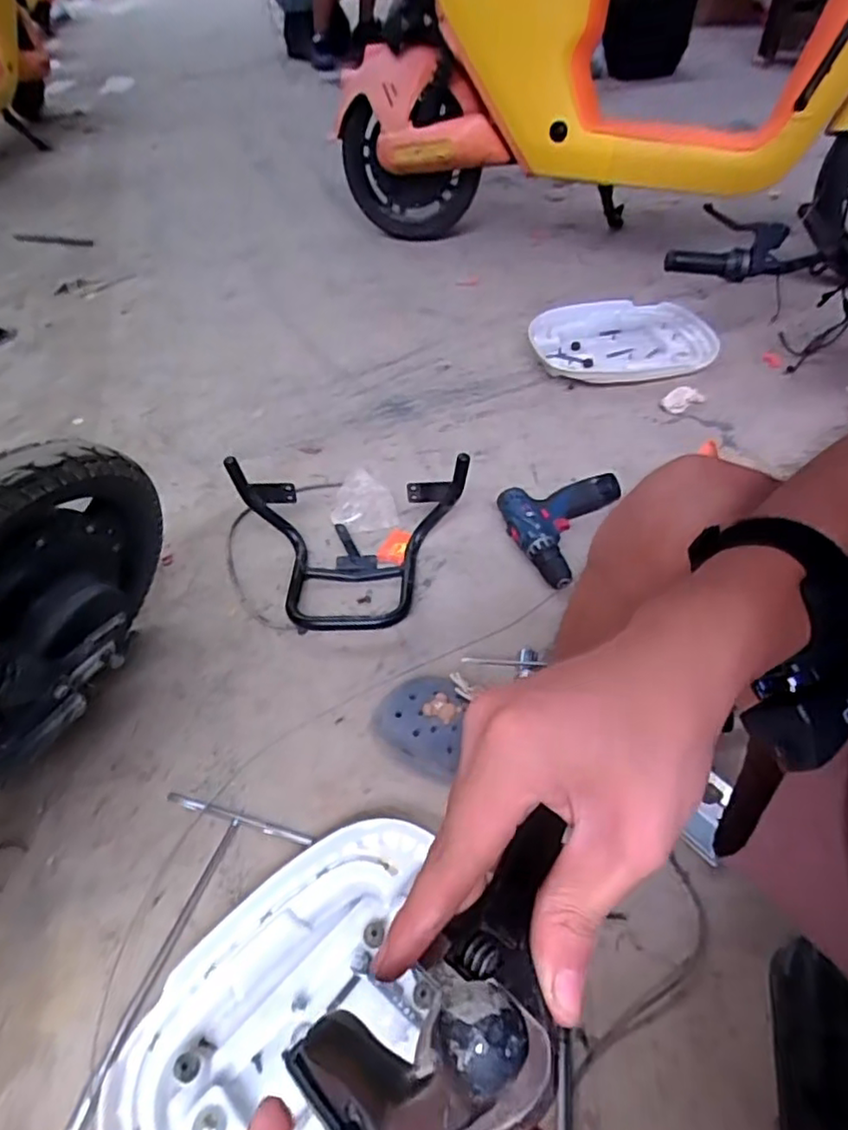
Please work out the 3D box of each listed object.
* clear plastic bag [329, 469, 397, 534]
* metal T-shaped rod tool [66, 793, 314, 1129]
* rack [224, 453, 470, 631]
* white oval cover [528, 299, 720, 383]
[{"bbox_3d":[-0.103,-0.107,1.036,0.098,0.014,0.133,-11,49,-7],"label":"clear plastic bag"},{"bbox_3d":[-0.244,0.367,0.600,0.166,0.020,0.277,13,50,13],"label":"metal T-shaped rod tool"},{"bbox_3d":[-0.117,-0.027,0.869,0.321,0.141,0.223,6,49,8],"label":"rack"},{"bbox_3d":[0.412,-0.463,1.295,0.378,0.045,0.278,-6,48,-3],"label":"white oval cover"}]

